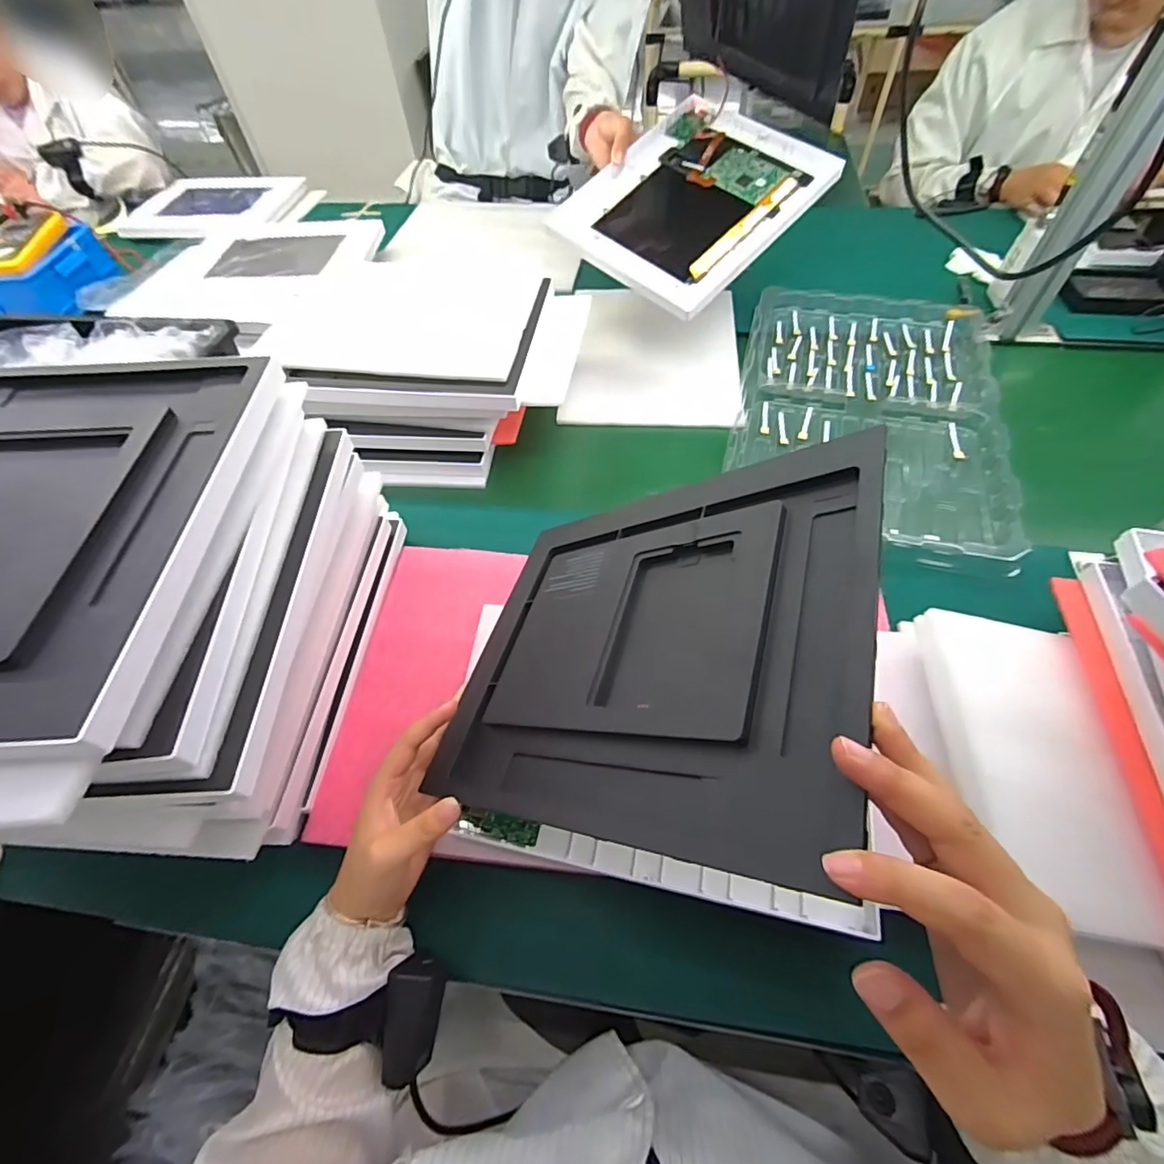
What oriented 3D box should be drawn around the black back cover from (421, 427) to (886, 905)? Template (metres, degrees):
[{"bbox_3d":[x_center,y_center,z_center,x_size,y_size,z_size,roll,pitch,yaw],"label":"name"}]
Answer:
[{"bbox_3d":[0.033,0.030,0.345,0.285,0.014,0.245,-10,49,42],"label":"black back cover"}]

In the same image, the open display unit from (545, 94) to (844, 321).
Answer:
[{"bbox_3d":[0.149,-0.515,0.718,0.263,0.022,0.324,41,81,18],"label":"open display unit"}]

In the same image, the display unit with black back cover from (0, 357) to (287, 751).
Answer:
[{"bbox_3d":[-0.352,-0.041,0.339,0.250,0.033,0.321,-1,56,3],"label":"display unit with black back cover"}]

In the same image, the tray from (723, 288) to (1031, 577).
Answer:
[{"bbox_3d":[0.366,-0.238,0.701,0.312,0.033,0.514,11,57,11],"label":"tray"}]

